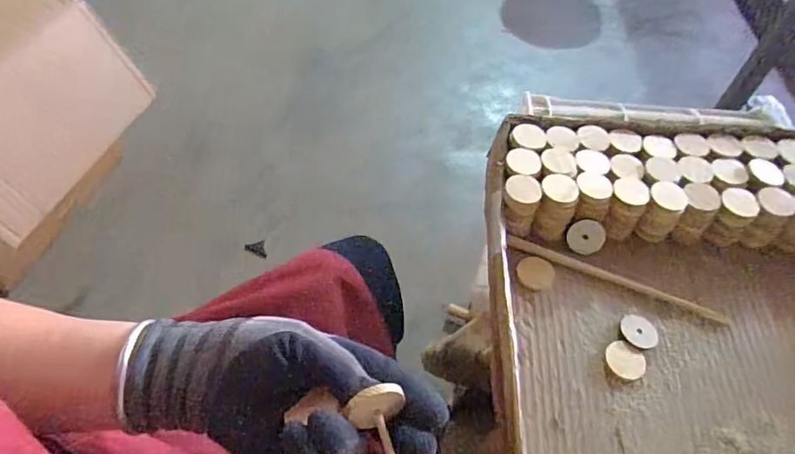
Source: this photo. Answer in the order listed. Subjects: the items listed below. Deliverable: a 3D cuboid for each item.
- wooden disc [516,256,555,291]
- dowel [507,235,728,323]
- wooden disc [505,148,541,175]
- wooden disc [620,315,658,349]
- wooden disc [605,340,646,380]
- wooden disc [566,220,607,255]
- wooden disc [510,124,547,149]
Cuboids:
[{"bbox_3d":[0.135,0.044,0.508,0.035,0.005,0.036,1,55,-1],"label":"wooden disc"},{"bbox_3d":[0.211,0.049,0.510,0.212,0.015,0.012,20,57,12],"label":"dowel"},{"bbox_3d":[0.126,-0.065,0.525,0.034,0.005,0.031,1,55,-1],"label":"wooden disc"},{"bbox_3d":[0.220,0.095,0.476,0.034,0.005,0.029,29,59,17],"label":"wooden disc"},{"bbox_3d":[0.200,0.117,0.460,0.034,0.004,0.030,32,60,19],"label":"wooden disc"},{"bbox_3d":[0.187,0.010,0.520,0.039,0.035,0.004,17,21,-9],"label":"wooden disc"},{"bbox_3d":[0.136,-0.094,0.546,0.037,0.006,0.031,1,55,-1],"label":"wooden disc"}]

